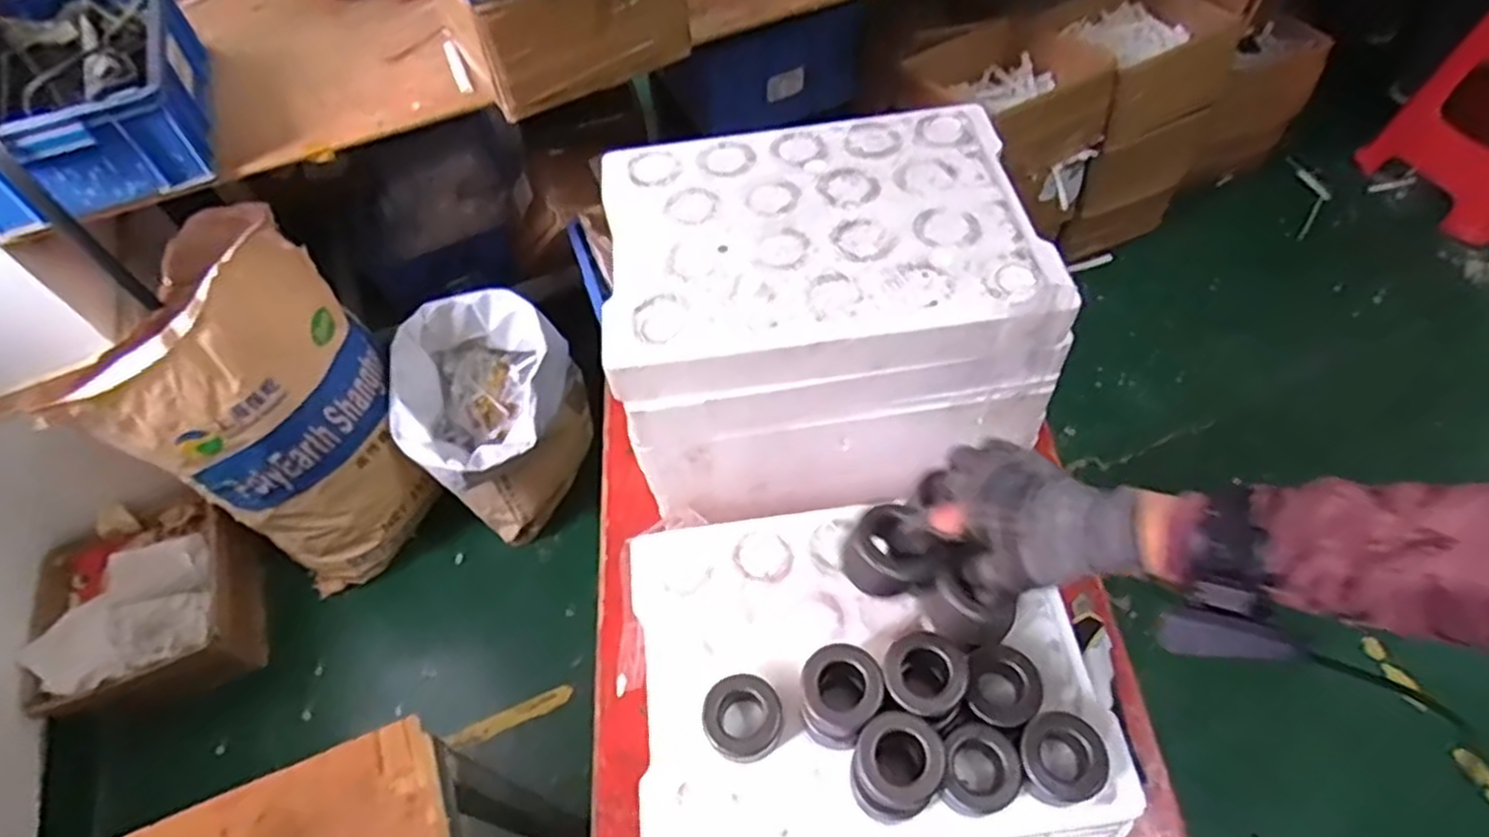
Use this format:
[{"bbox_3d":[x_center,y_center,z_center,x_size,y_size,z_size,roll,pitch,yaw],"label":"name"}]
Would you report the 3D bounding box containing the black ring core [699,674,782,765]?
[{"bbox_3d":[-0.003,0.238,0.615,0.061,0.038,0.060,-2,56,3],"label":"black ring core"}]

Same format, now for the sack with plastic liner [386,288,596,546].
[{"bbox_3d":[-0.485,-0.001,1.527,0.315,0.351,0.328,-32,60,-17],"label":"sack with plastic liner"}]

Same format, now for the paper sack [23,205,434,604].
[{"bbox_3d":[-0.819,0.009,1.371,0.321,0.595,0.402,38,66,25],"label":"paper sack"}]

